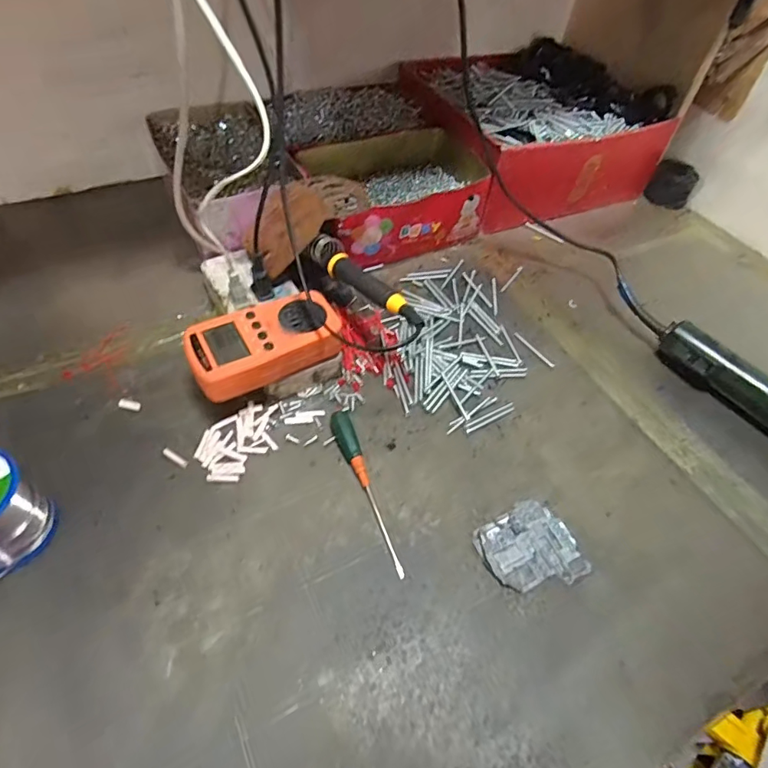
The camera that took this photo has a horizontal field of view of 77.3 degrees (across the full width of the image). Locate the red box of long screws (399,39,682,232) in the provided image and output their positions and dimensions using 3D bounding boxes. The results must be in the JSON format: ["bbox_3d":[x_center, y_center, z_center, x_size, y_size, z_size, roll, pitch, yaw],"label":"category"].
[{"bbox_3d":[0.209,-0.364,0.695,0.298,0.126,0.282,-17,56,-18],"label":"red box of long screws"}]

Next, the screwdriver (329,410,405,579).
[{"bbox_3d":[-0.014,0.084,0.394,0.018,0.015,0.148,-15,55,-16],"label":"screwdriver"}]

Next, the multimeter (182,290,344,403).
[{"bbox_3d":[-0.104,-0.037,0.423,0.128,0.035,0.066,-24,58,-22],"label":"multimeter"}]

